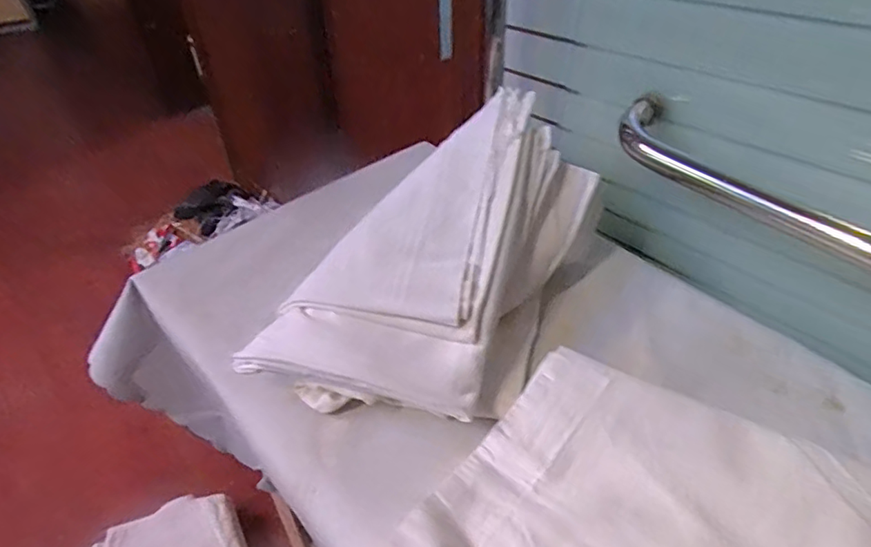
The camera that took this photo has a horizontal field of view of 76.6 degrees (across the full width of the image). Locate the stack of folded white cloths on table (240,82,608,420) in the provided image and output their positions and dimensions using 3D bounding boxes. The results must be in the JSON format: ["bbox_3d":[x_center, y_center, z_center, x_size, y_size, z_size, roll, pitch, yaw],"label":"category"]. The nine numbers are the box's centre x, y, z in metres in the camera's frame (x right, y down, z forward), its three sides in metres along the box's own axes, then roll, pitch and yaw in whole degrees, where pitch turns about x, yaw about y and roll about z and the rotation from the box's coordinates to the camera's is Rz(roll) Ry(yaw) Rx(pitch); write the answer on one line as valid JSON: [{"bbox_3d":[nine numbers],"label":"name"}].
[{"bbox_3d":[0.013,-0.010,0.441,0.165,0.133,0.313,28,48,30],"label":"stack of folded white cloths on table"}]

